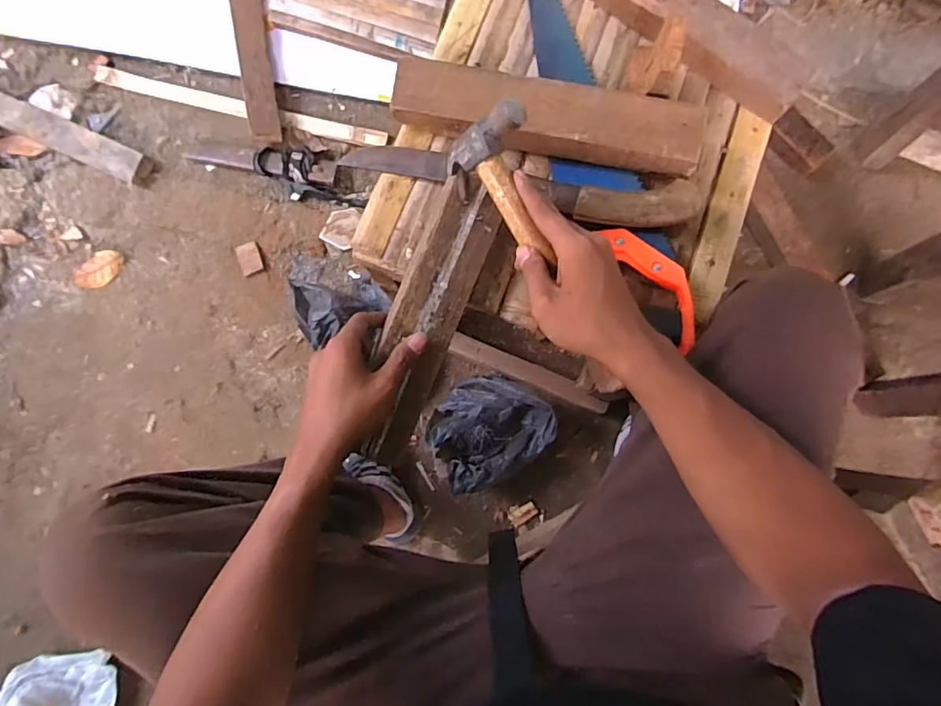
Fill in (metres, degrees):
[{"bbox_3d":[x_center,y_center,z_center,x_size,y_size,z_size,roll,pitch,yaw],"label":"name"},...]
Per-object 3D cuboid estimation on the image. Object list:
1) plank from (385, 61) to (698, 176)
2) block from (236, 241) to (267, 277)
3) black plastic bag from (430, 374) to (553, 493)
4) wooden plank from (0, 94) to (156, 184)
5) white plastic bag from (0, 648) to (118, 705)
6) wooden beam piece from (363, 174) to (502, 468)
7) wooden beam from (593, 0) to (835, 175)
[{"bbox_3d":[0.073,-0.234,0.497,0.299,0.032,0.067,12,83,2],"label":"plank"},{"bbox_3d":[-0.411,-0.177,0.943,0.041,0.015,0.058,-21,83,-2],"label":"block"},{"bbox_3d":[0.032,0.122,0.851,0.196,0.122,0.162,-28,83,-3],"label":"black plastic bag"},{"bbox_3d":[-0.924,-0.480,0.979,0.678,0.053,0.065,25,84,3],"label":"wooden plank"},{"bbox_3d":[-0.688,0.562,0.796,0.154,0.084,0.133,-22,83,-2],"label":"white plastic bag"},{"bbox_3d":[-0.039,-0.029,0.462,0.062,0.030,0.264,18,88,4],"label":"wooden beam piece"},{"bbox_3d":[0.222,-0.342,0.525,0.395,0.040,0.075,42,85,5],"label":"wooden beam"}]

